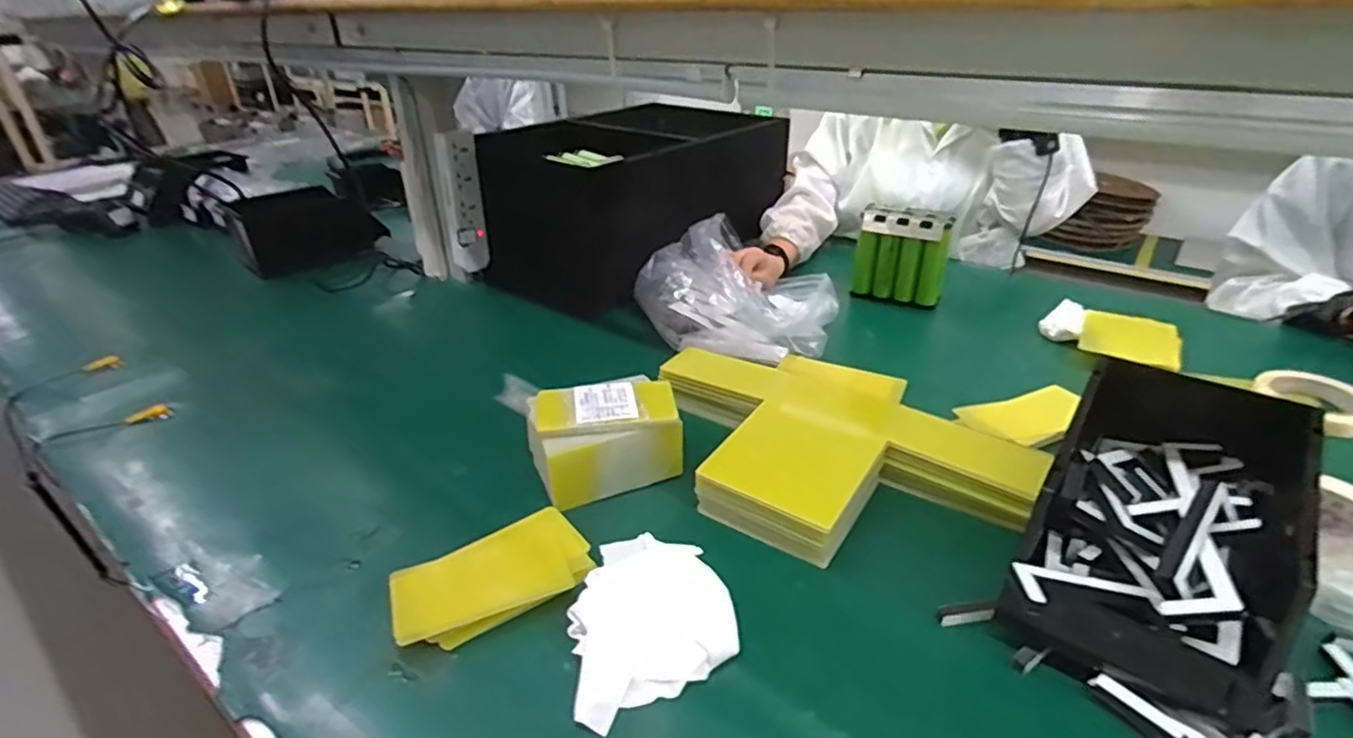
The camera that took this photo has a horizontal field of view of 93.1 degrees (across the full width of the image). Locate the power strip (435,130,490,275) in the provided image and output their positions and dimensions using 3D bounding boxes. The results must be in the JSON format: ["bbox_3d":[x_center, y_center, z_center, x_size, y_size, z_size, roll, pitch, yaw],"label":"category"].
[{"bbox_3d":[-0.349,-0.261,1.046,0.068,0.228,0.045,-11,32,-17],"label":"power strip"}]

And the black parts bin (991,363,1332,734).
[{"bbox_3d":[0.376,0.112,0.492,0.277,0.102,0.169,-42,46,-23],"label":"black parts bin"}]

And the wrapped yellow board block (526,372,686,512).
[{"bbox_3d":[-0.070,0.070,0.654,0.145,0.082,0.087,-8,31,-12],"label":"wrapped yellow board block"}]

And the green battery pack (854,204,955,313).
[{"bbox_3d":[0.360,-0.177,1.024,0.135,0.146,0.036,13,33,22],"label":"green battery pack"}]

